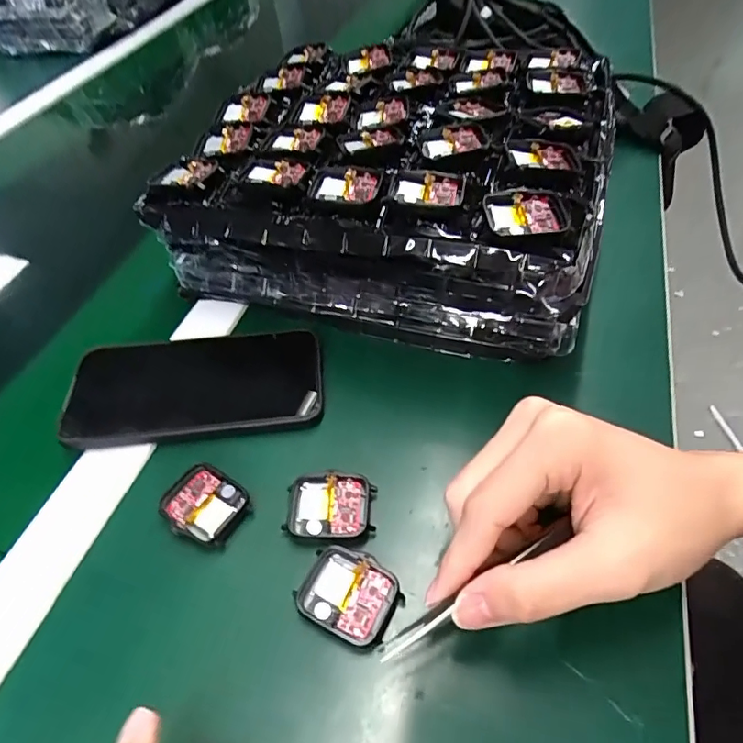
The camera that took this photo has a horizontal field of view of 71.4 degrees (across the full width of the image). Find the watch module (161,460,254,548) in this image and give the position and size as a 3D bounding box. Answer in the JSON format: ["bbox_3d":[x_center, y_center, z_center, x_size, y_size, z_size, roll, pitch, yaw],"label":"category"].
[{"bbox_3d":[-0.091,0.075,0.287,0.044,0.010,0.037,27,58,24],"label":"watch module"}]

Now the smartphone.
[{"bbox_3d":[-0.114,0.007,0.336,0.156,0.010,0.077,-7,51,0],"label":"smartphone"}]

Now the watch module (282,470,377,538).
[{"bbox_3d":[-0.023,0.073,0.280,0.047,0.009,0.035,-1,51,4],"label":"watch module"}]

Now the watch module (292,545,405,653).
[{"bbox_3d":[-0.011,0.109,0.252,0.047,0.009,0.037,23,57,22],"label":"watch module"}]

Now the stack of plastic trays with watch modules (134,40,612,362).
[{"bbox_3d":[0.025,-0.156,0.399,0.293,0.098,0.289,13,54,15],"label":"stack of plastic trays with watch modules"}]

